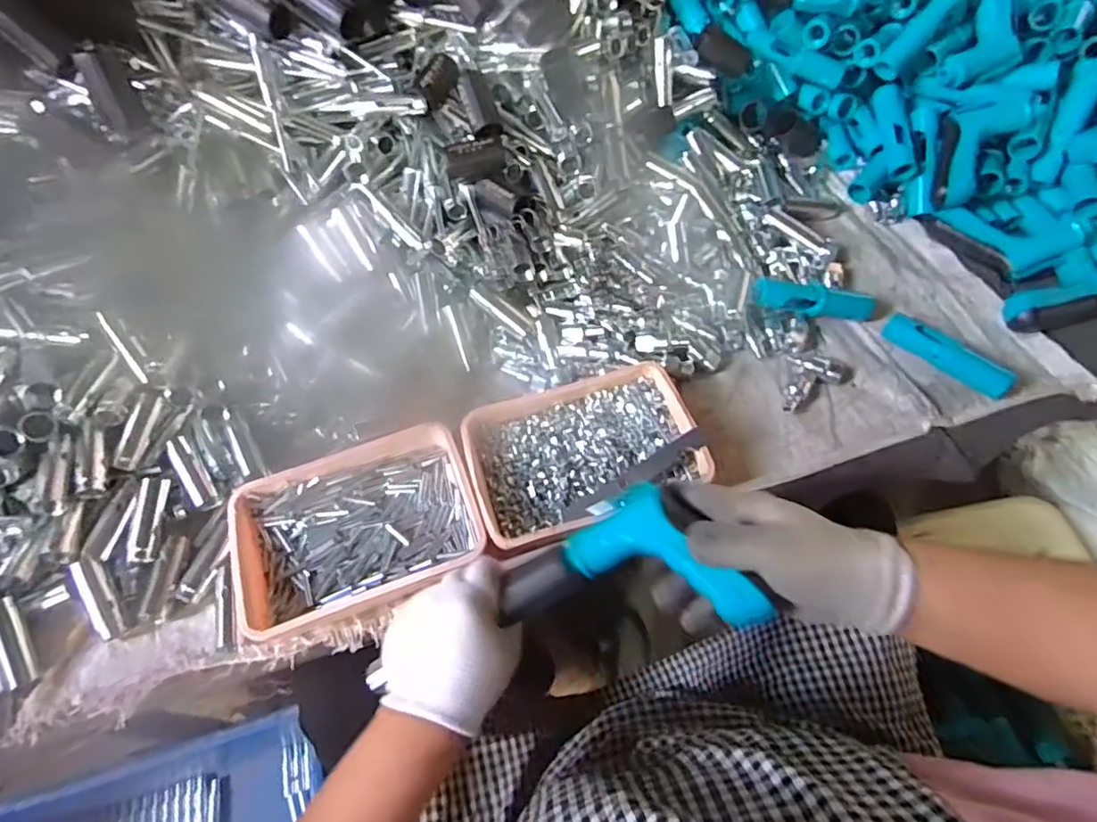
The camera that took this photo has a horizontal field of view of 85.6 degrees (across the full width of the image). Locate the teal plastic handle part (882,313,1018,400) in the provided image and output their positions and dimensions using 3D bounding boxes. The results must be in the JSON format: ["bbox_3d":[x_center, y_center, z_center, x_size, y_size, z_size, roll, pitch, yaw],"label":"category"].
[{"bbox_3d":[0.391,-0.056,0.582,0.120,0.030,0.019,39,68,22],"label":"teal plastic handle part"}]

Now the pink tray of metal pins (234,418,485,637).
[{"bbox_3d":[-0.167,0.098,0.512,0.205,0.033,0.142,-19,61,-9],"label":"pink tray of metal pins"}]

